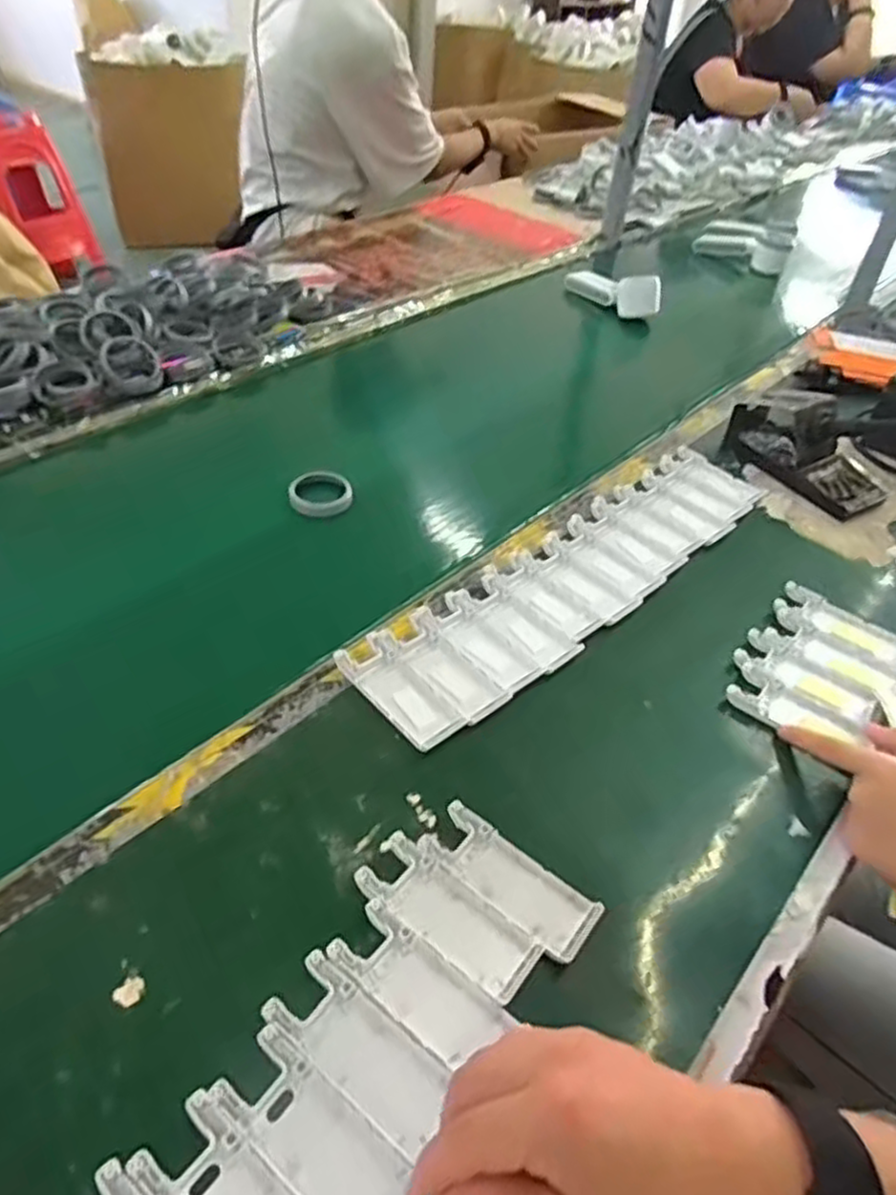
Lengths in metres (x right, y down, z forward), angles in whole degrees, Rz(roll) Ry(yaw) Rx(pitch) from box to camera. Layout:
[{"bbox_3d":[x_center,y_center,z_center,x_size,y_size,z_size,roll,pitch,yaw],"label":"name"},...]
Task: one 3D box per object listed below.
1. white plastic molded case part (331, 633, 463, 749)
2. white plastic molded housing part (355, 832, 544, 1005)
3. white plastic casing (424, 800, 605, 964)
[{"bbox_3d":[-0.034,0.064,0.509,0.040,0.011,0.100,-30,52,-31],"label":"white plastic molded case part"},{"bbox_3d":[0.000,0.174,0.402,0.101,0.013,0.040,27,48,25],"label":"white plastic molded housing part"},{"bbox_3d":[0.036,0.162,0.419,0.102,0.013,0.040,30,49,27],"label":"white plastic casing"}]

